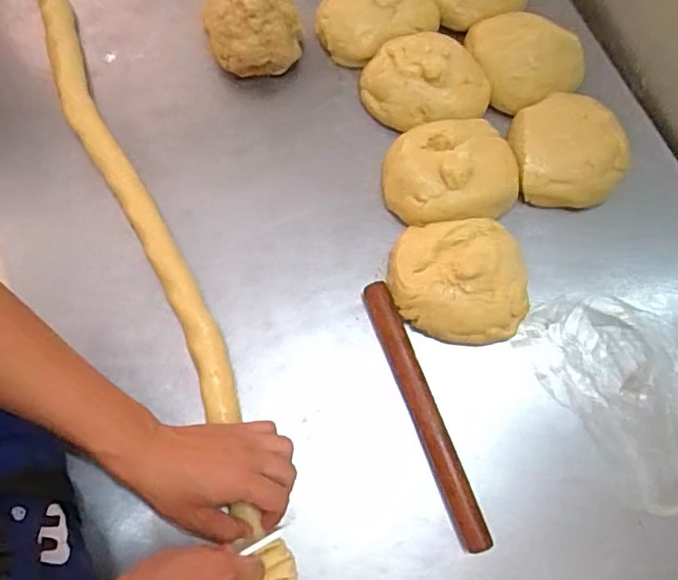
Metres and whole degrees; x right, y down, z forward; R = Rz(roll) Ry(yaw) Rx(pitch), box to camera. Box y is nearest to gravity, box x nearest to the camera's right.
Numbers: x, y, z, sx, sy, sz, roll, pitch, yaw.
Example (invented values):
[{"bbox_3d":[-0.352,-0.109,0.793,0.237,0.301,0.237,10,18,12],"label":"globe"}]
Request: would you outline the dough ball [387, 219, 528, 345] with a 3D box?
[{"bbox_3d":[0.127,-0.011,0.589,0.140,0.055,0.128,1,72,-2],"label":"dough ball"}]

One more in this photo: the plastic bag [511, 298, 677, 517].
[{"bbox_3d":[0.311,0.096,0.556,0.150,0.065,0.240,-33,76,-12],"label":"plastic bag"}]

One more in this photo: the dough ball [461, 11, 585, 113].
[{"bbox_3d":[0.234,-0.292,0.681,0.116,0.051,0.125,1,72,-2],"label":"dough ball"}]

